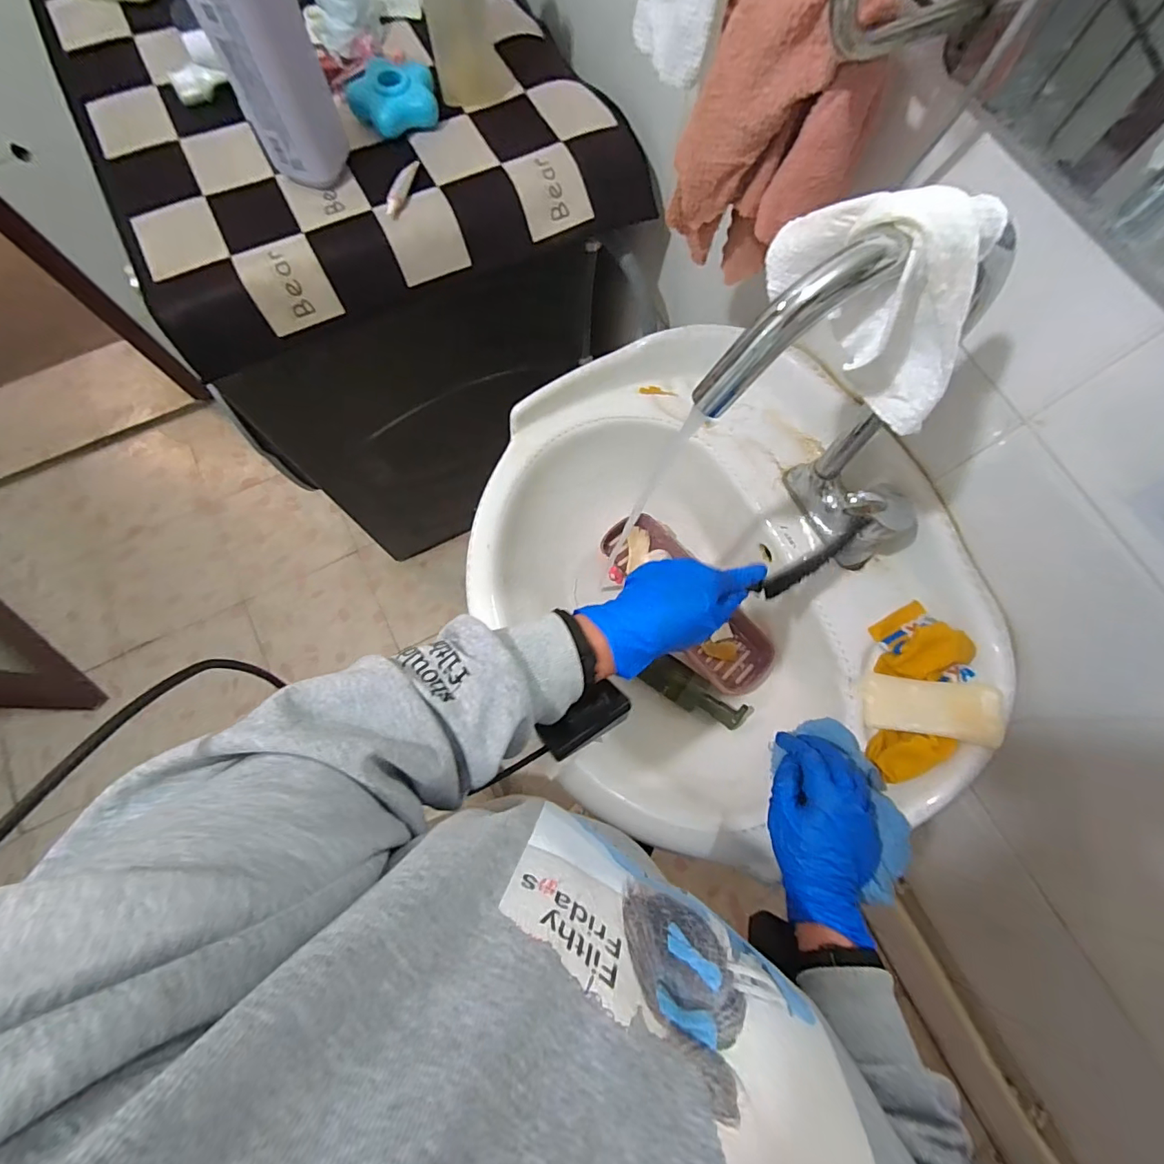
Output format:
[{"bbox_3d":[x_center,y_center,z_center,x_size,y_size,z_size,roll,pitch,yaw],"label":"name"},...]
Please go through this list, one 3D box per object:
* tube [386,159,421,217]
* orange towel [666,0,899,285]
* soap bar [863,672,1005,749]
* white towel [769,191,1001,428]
[{"bbox_3d":[-0.203,-0.450,0.569,0.018,0.011,0.089,10,74,1],"label":"tube"},{"bbox_3d":[0.141,-0.335,0.375,0.131,0.193,0.073,33,76,7],"label":"orange towel"},{"bbox_3d":[0.327,0.118,0.471,0.108,0.014,0.051,4,71,36],"label":"soap bar"},{"bbox_3d":[0.162,-0.158,0.276,0.126,0.095,0.062,24,75,5],"label":"white towel"}]

